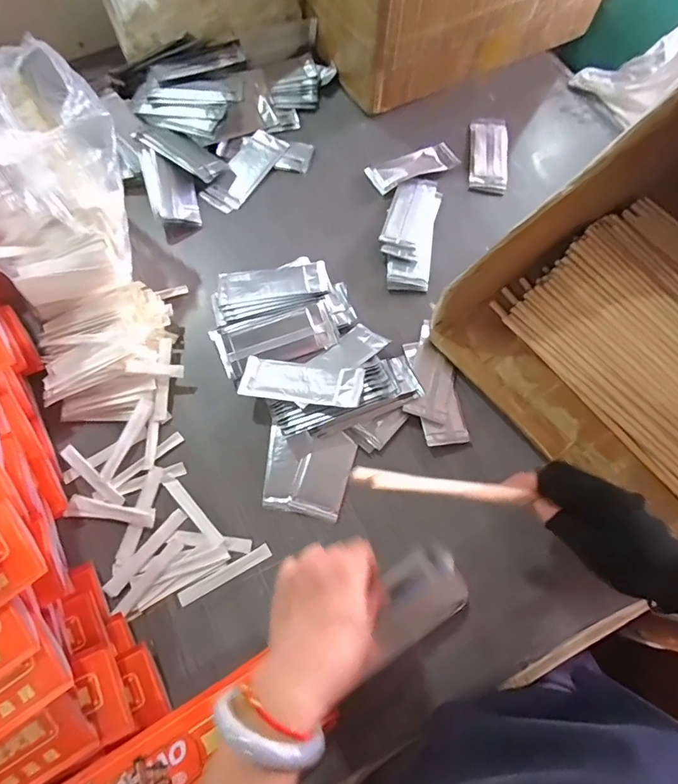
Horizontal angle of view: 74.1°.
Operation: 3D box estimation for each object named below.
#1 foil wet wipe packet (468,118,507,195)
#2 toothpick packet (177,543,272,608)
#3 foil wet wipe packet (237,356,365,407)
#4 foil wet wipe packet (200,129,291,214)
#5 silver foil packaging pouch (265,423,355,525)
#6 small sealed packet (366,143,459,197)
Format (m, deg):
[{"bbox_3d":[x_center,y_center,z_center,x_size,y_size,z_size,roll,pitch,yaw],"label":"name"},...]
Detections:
[{"bbox_3d":[0.205,-0.325,0.614,0.050,0.007,0.132,7,70,2],"label":"foil wet wipe packet"},{"bbox_3d":[-0.108,0.173,0.426,0.092,0.004,0.014,-28,73,-10],"label":"toothpick packet"},{"bbox_3d":[-0.038,-0.011,0.462,0.124,0.007,0.049,7,53,9],"label":"foil wet wipe packet"},{"bbox_3d":[-0.123,-0.292,0.588,0.053,0.004,0.130,30,72,10],"label":"foil wet wipe packet"},{"bbox_3d":[-0.032,0.081,0.456,0.085,0.004,0.085,11,70,3],"label":"silver foil packaging pouch"},{"bbox_3d":[0.099,-0.303,0.604,0.120,0.010,0.051,-23,72,-9],"label":"small sealed packet"}]

